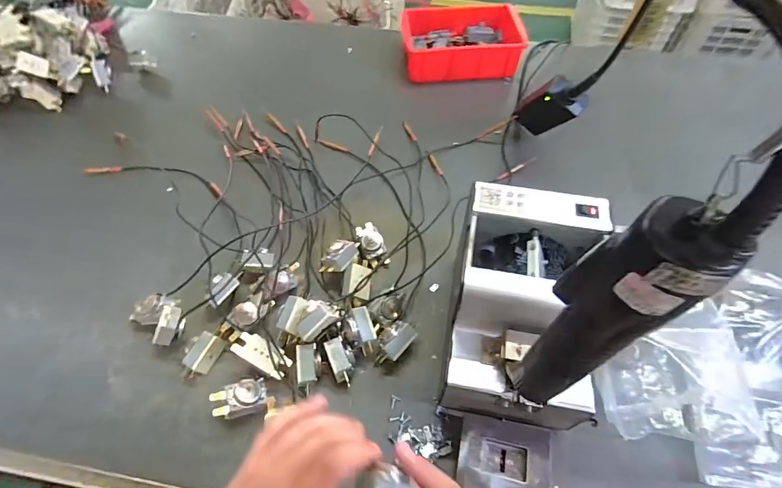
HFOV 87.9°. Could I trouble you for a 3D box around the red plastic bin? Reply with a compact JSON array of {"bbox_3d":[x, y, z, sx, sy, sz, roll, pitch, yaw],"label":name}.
[{"bbox_3d":[0.122,-0.357,0.718,0.197,0.058,0.138,1,57,1],"label":"red plastic bin"}]

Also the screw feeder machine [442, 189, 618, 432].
[{"bbox_3d":[0.122,0.058,0.380,0.122,0.128,0.181,9,57,6],"label":"screw feeder machine"}]

